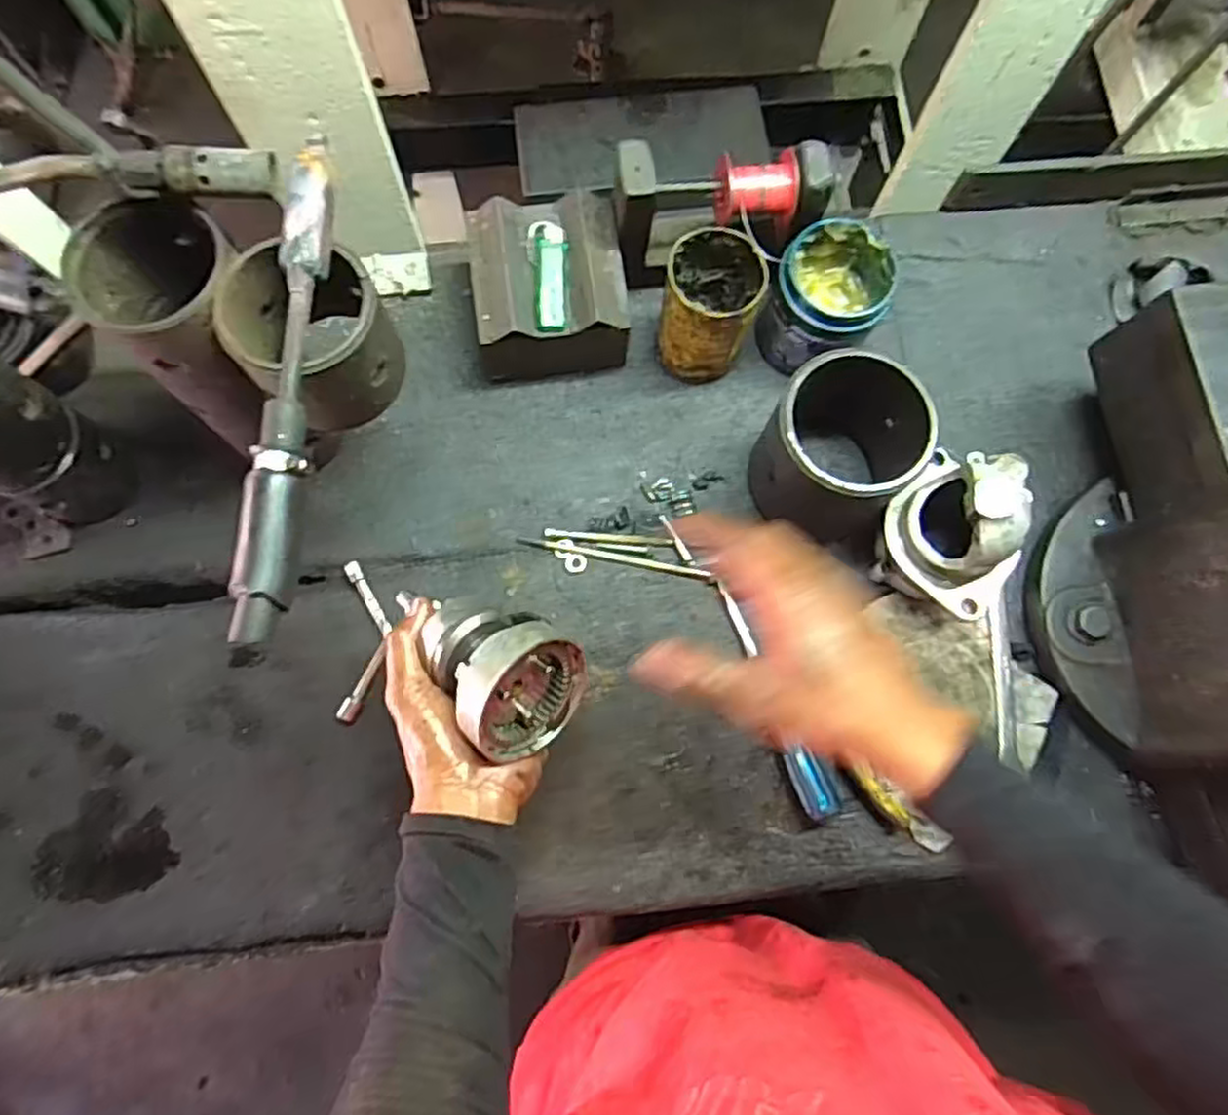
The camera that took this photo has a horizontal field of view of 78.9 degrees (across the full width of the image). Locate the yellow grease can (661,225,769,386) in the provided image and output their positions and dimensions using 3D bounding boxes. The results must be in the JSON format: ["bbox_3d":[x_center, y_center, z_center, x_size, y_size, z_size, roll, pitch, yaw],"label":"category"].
[{"bbox_3d":[0.077,-0.200,0.611,0.070,0.117,0.075,0,76,-1],"label":"yellow grease can"}]

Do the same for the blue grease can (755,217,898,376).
[{"bbox_3d":[0.175,-0.209,0.622,0.090,0.097,0.097,0,76,-1],"label":"blue grease can"}]

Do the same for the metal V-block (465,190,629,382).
[{"bbox_3d":[-0.060,-0.221,0.621,0.132,0.100,0.114,-8,76,-3],"label":"metal V-block"}]

